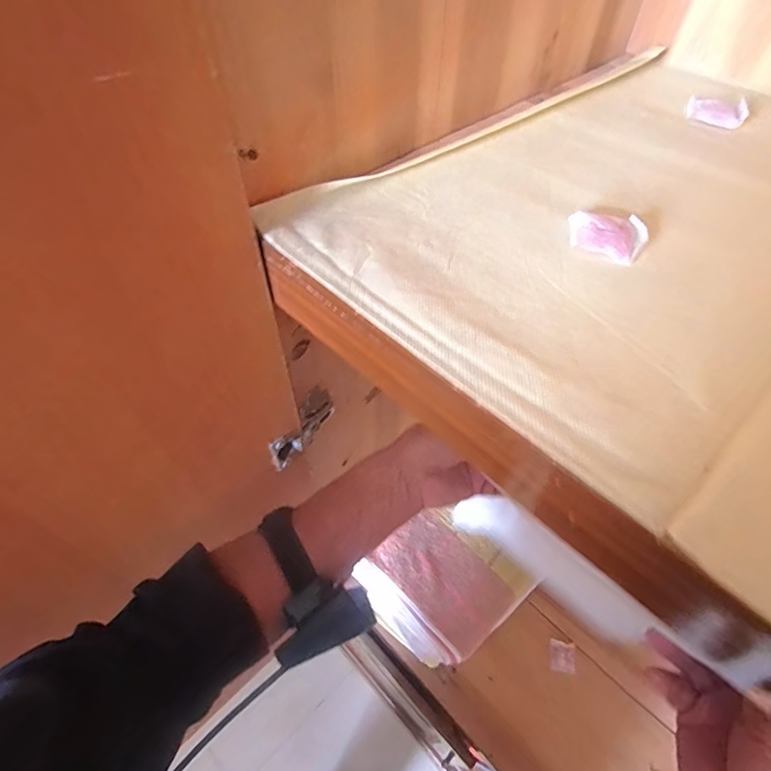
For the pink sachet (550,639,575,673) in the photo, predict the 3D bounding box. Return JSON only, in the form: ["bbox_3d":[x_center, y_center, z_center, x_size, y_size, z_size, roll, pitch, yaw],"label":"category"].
[{"bbox_3d":[0.283,0.433,0.760,0.038,0.011,0.043,6,52,5],"label":"pink sachet"}]

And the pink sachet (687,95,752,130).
[{"bbox_3d":[0.262,-0.217,0.376,0.042,0.011,0.031,25,55,19],"label":"pink sachet"}]

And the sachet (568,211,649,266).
[{"bbox_3d":[0.127,-0.083,0.270,0.042,0.007,0.040,10,52,8],"label":"sachet"}]

